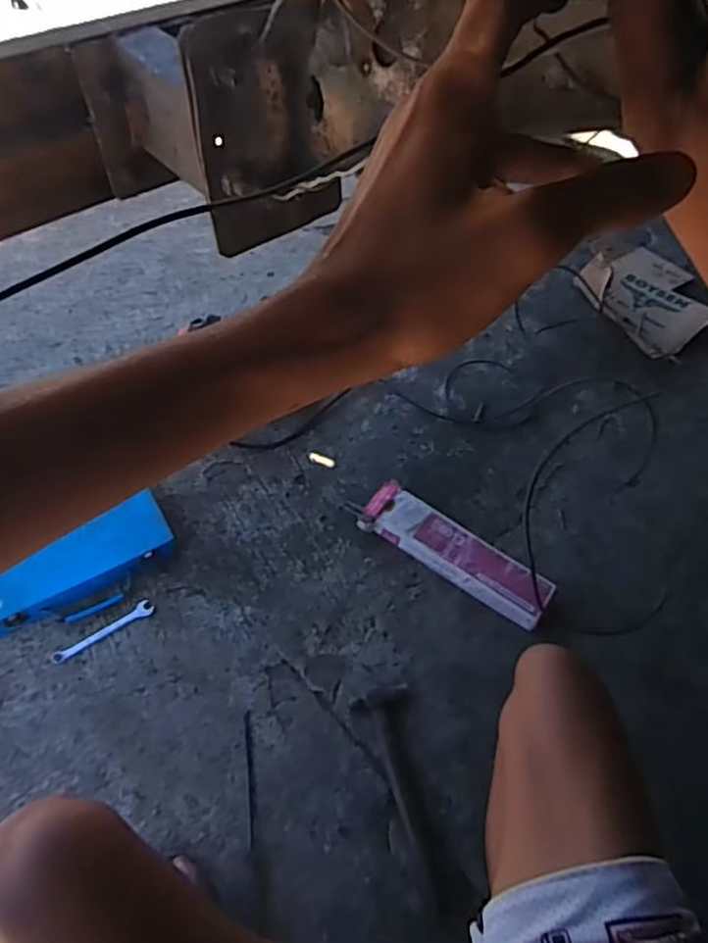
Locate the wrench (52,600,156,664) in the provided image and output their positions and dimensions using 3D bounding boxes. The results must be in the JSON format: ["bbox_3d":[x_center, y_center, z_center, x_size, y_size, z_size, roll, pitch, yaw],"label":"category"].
[{"bbox_3d":[-0.378,0.244,0.988,0.155,0.011,0.025,-31,64,-23],"label":"wrench"}]

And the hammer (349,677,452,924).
[{"bbox_3d":[0.078,0.426,0.865,0.072,0.027,0.278,-13,58,-14],"label":"hammer"}]

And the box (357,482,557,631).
[{"bbox_3d":[0.166,0.133,1.078,0.332,0.057,0.095,31,59,16],"label":"box"}]

